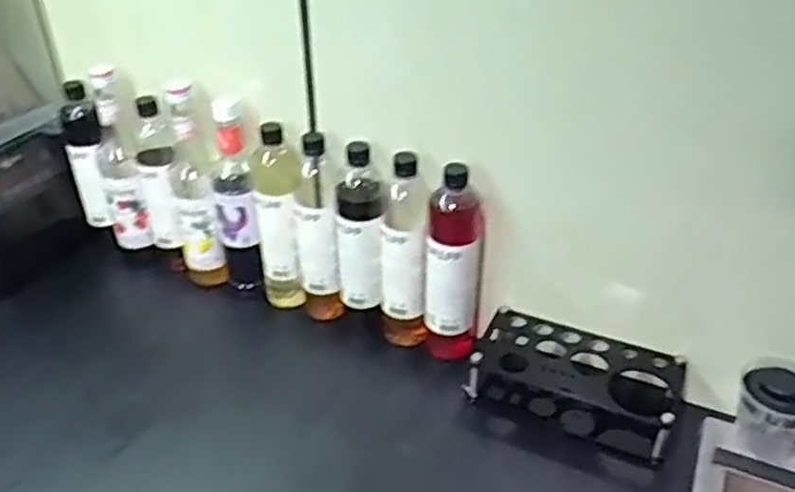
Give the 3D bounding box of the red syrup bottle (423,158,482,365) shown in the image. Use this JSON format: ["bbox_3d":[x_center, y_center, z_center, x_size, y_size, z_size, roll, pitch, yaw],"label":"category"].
[{"bbox_3d":[0.072,0.027,0.898,0.071,0.288,0.065,4,34,5],"label":"red syrup bottle"}]

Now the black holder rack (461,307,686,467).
[{"bbox_3d":[0.223,0.178,0.892,0.271,0.096,0.127,17,37,23],"label":"black holder rack"}]

